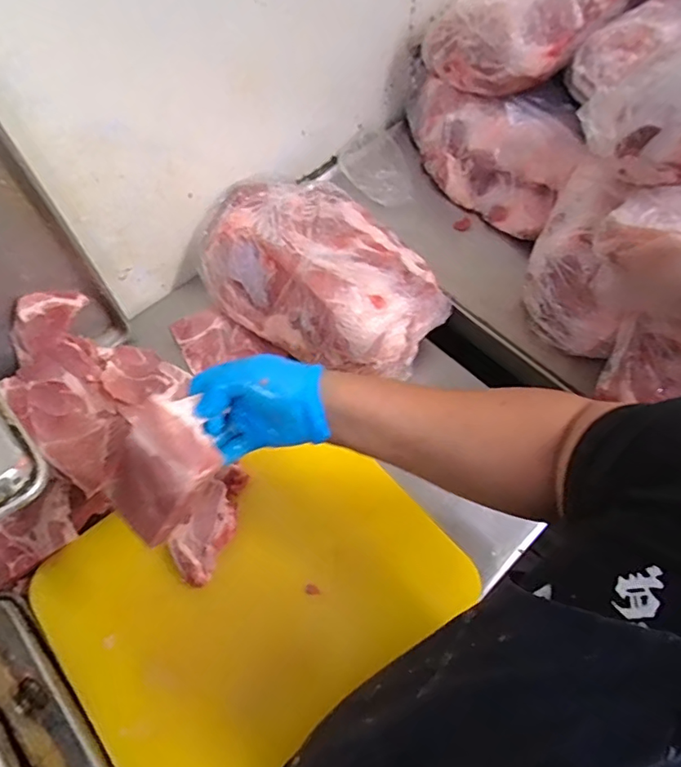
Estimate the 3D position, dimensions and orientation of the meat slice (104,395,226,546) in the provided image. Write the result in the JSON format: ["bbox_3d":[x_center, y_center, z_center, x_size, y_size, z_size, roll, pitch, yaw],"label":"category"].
[{"bbox_3d":[-0.158,0.082,0.477,0.087,0.025,0.130,46,115,20],"label":"meat slice"}]

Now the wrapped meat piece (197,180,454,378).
[{"bbox_3d":[-0.030,-0.153,0.738,0.355,0.100,0.218,34,66,19],"label":"wrapped meat piece"}]

